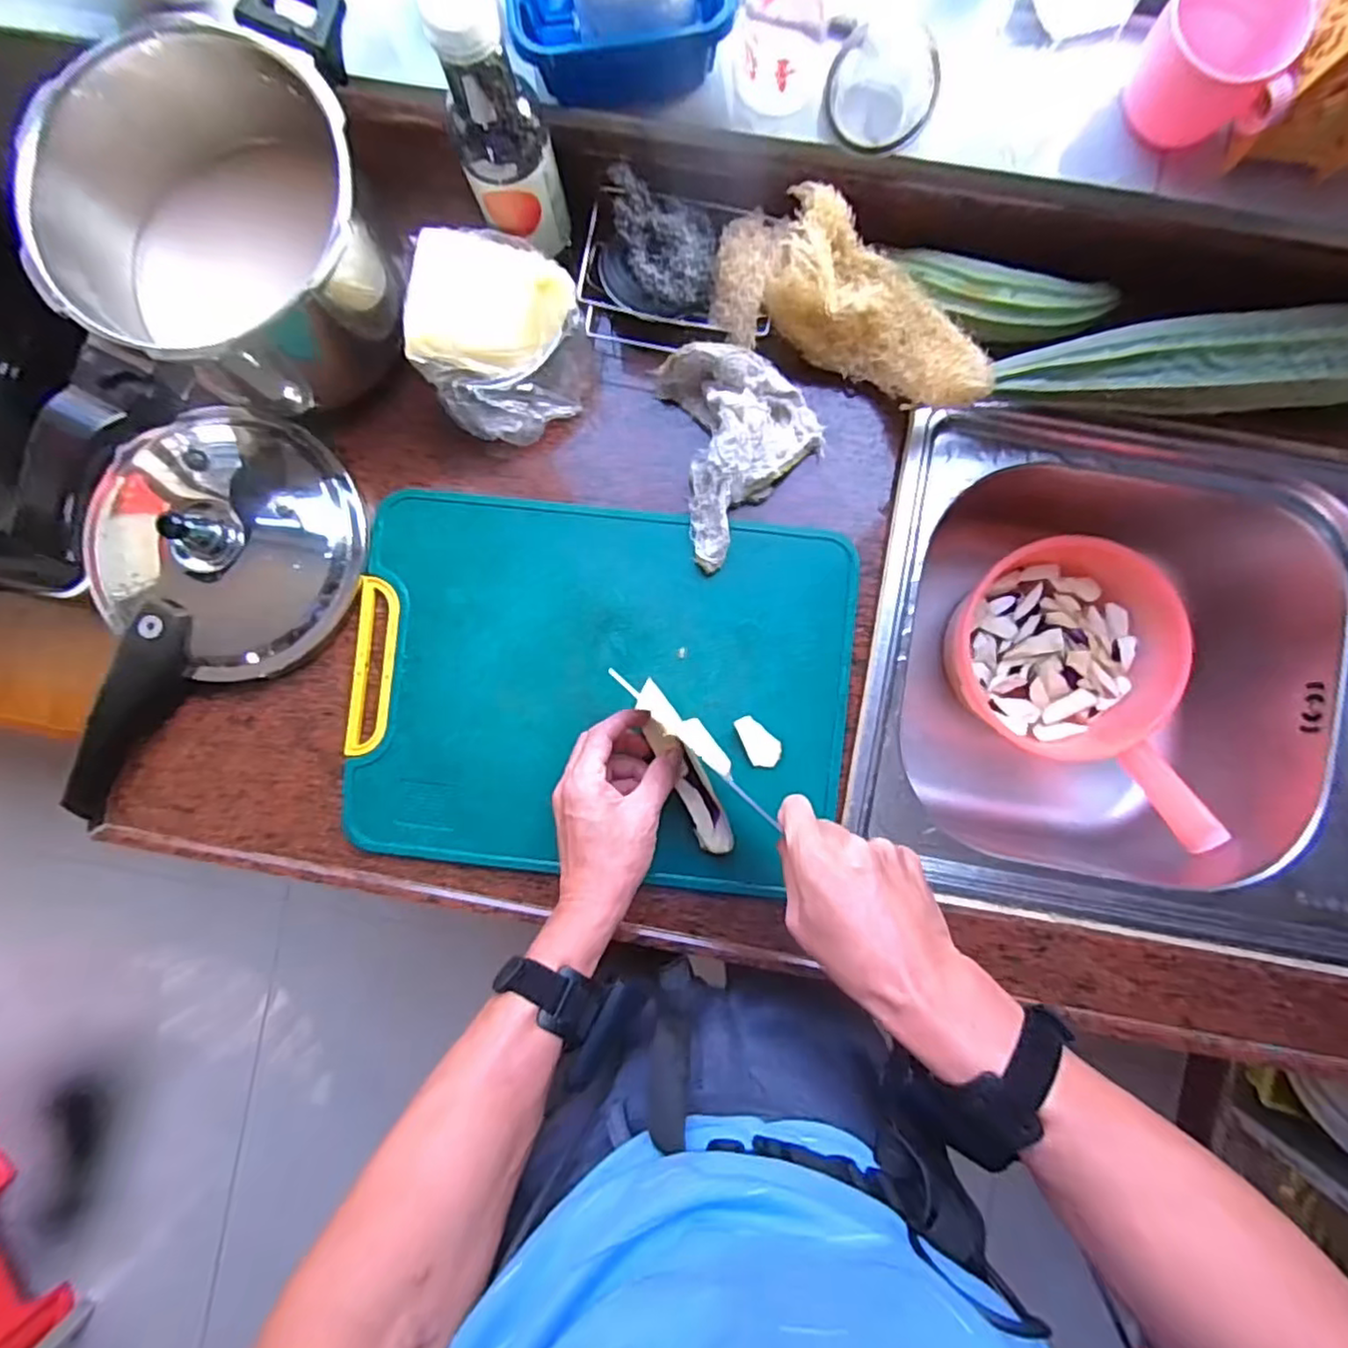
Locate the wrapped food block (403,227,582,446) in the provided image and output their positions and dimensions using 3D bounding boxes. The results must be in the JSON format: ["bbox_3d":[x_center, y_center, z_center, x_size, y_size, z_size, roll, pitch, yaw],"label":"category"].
[{"bbox_3d":[-0.129,-0.257,0.502,0.111,0.091,0.129,-1,89,1],"label":"wrapped food block"}]

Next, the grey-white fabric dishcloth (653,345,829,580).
[{"bbox_3d":[0.059,-0.178,0.514,0.116,0.041,0.160,-14,89,1],"label":"grey-white fabric dishcloth"}]

